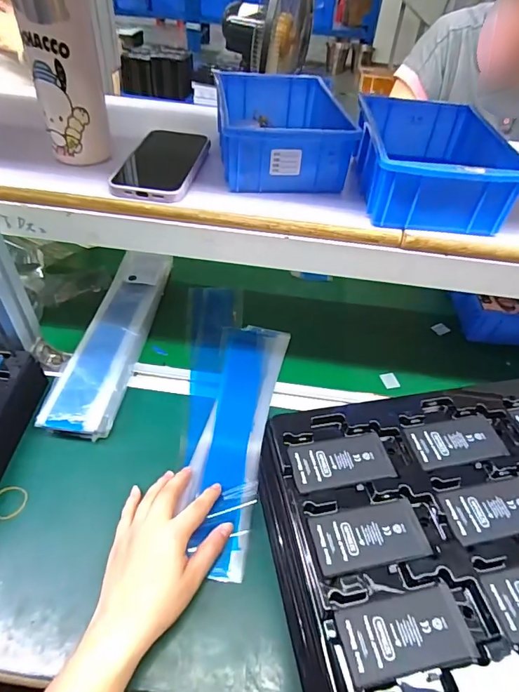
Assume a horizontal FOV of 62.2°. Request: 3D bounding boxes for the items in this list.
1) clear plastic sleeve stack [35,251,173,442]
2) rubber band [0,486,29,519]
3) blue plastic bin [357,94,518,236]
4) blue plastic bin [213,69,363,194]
[{"bbox_3d":[-0.193,-0.024,0.586,0.076,0.028,0.323,11,48,-4],"label":"clear plastic sleeve stack"},{"bbox_3d":[-0.256,0.160,0.441,0.033,0.004,0.034,6,50,-8],"label":"rubber band"},{"bbox_3d":[0.181,-0.193,0.450,0.135,0.060,0.194,7,45,2],"label":"blue plastic bin"},{"bbox_3d":[0.024,-0.247,0.488,0.124,0.061,0.190,-1,45,-6],"label":"blue plastic bin"}]

